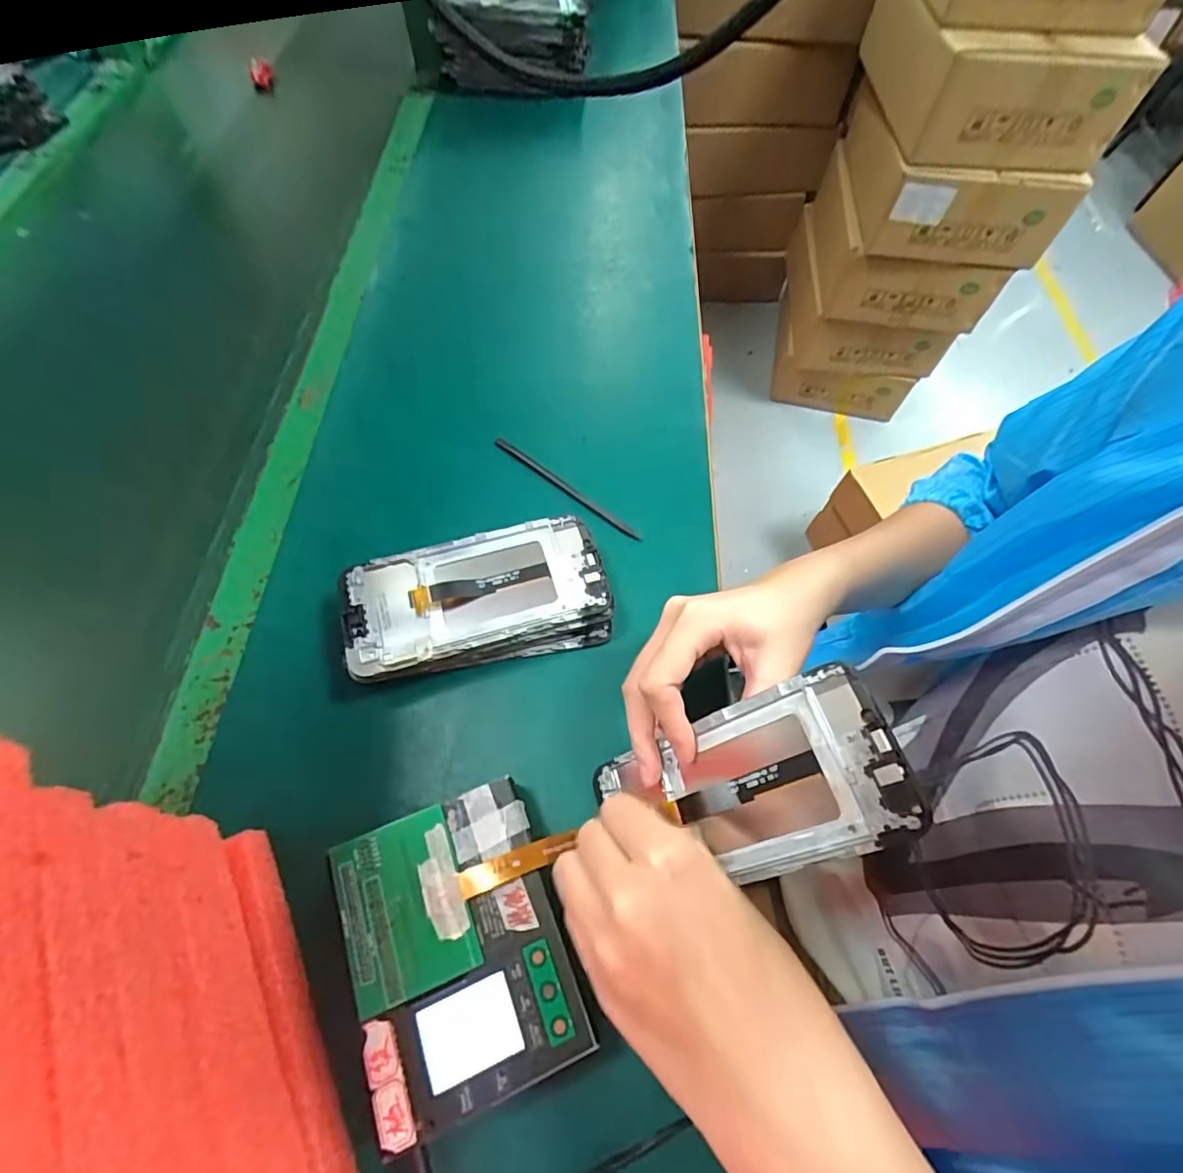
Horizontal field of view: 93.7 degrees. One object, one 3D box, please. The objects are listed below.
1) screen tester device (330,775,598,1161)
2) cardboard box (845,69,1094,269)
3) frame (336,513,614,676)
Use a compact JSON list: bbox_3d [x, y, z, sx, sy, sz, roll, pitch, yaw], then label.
[{"bbox_3d":[-0.061,0.167,0.264,0.100,0.019,0.122,-20,65,-10],"label":"screen tester device"},{"bbox_3d":[0.664,-0.779,1.038,0.342,0.145,0.329,1,63,0],"label":"cardboard box"},{"bbox_3d":[-0.072,0.002,0.345,0.157,0.013,0.072,-15,64,-11],"label":"frame"}]

